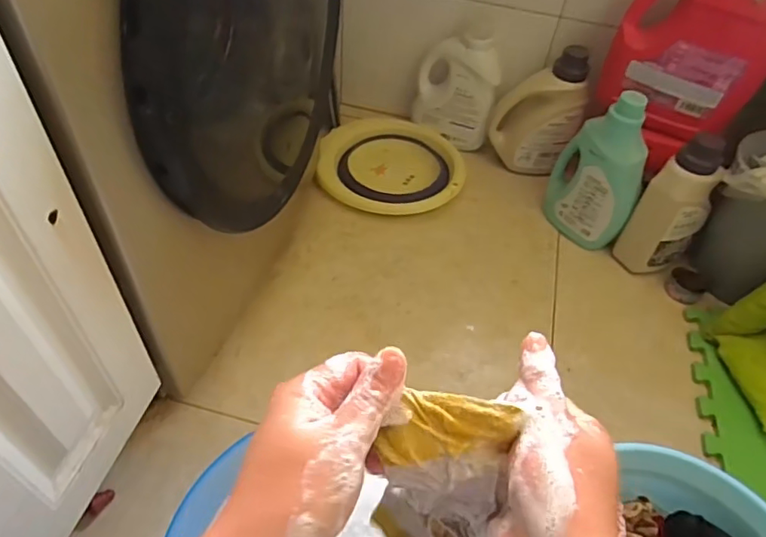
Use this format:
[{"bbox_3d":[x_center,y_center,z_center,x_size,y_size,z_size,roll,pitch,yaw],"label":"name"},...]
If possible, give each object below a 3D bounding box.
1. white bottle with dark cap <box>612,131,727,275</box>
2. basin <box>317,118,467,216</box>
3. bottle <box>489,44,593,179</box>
[{"bbox_3d":[0.523,-0.104,0.984,0.108,0.262,0.098,-33,60,-29],"label":"white bottle with dark cap"},{"bbox_3d":[0.020,-0.222,1.166,0.301,0.038,0.262,4,58,1],"label":"basin"},{"bbox_3d":[0.327,-0.327,1.154,0.177,0.255,0.100,20,51,11],"label":"bottle"}]

